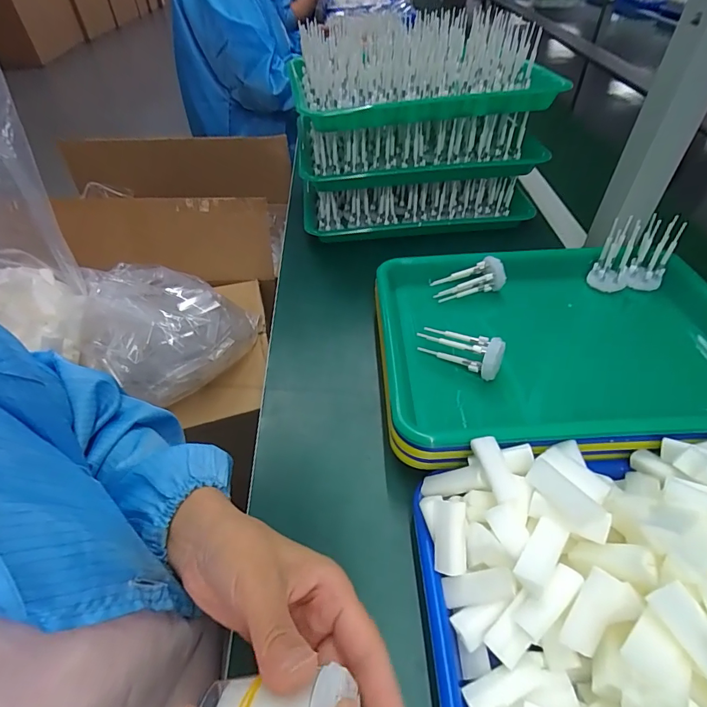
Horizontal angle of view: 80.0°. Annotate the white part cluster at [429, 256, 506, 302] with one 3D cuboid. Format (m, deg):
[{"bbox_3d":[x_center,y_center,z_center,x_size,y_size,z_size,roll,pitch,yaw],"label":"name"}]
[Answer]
[{"bbox_3d":[0.126,-0.078,0.462,0.076,0.035,0.013,-17,7,14],"label":"white part cluster"}]

